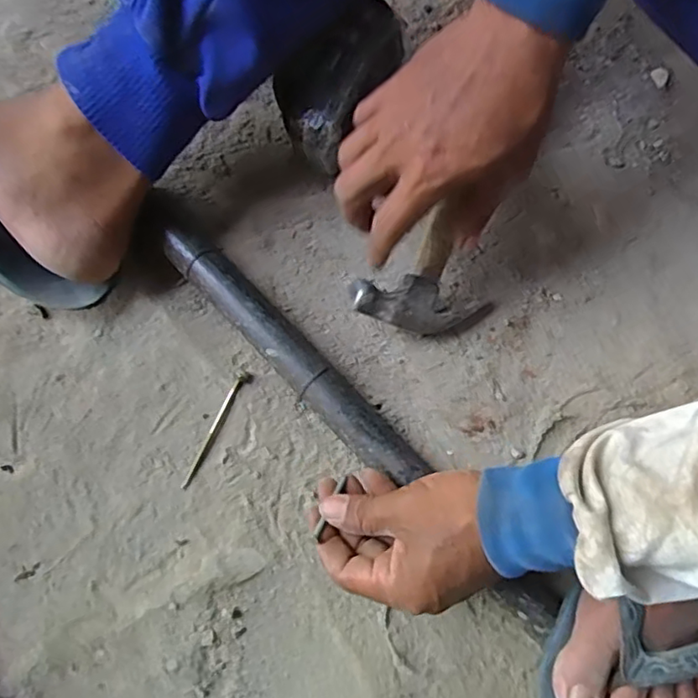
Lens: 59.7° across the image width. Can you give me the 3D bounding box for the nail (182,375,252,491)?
[{"bbox_3d":[-0.098,0.058,0.444,0.008,0.007,0.092,28,78,6],"label":"nail"}]

